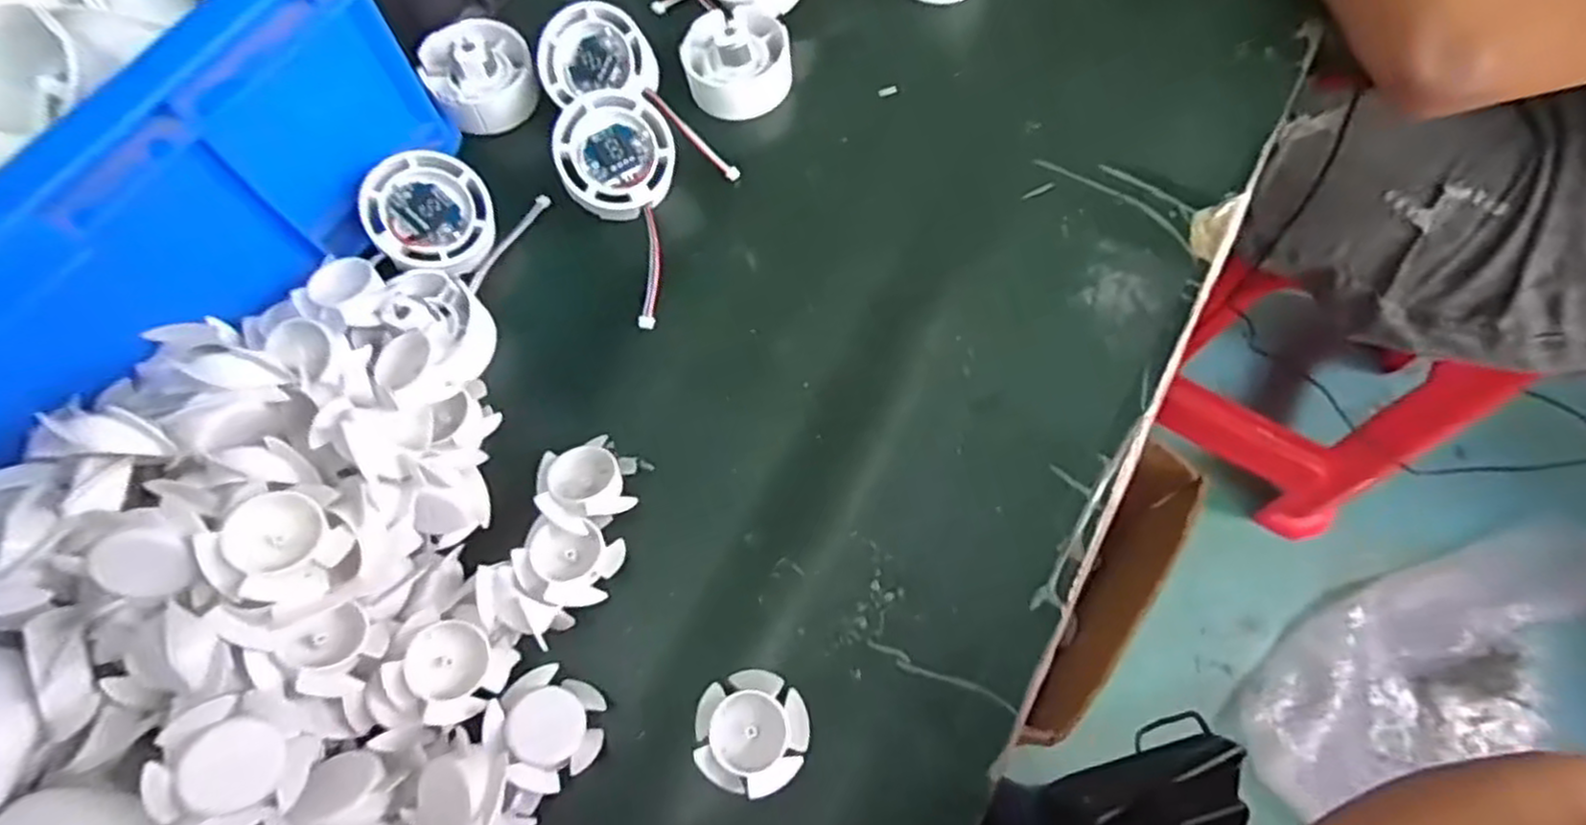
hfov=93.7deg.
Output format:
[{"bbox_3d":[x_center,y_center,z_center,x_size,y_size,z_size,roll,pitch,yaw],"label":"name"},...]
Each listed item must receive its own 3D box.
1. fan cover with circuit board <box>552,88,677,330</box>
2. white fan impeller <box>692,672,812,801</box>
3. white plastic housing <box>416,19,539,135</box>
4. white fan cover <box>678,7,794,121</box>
[{"bbox_3d":[-0.071,-0.099,0.348,0.056,0.040,0.102,-28,70,-9],"label":"fan cover with circuit board"},{"bbox_3d":[-0.015,0.117,0.272,0.039,0.015,0.041,-1,68,2],"label":"white fan impeller"},{"bbox_3d":[-0.162,-0.176,0.387,0.053,0.032,0.050,-27,69,-8],"label":"white plastic housing"},{"bbox_3d":[-0.029,-0.185,0.386,0.055,0.028,0.055,-9,68,-1],"label":"white fan cover"}]

